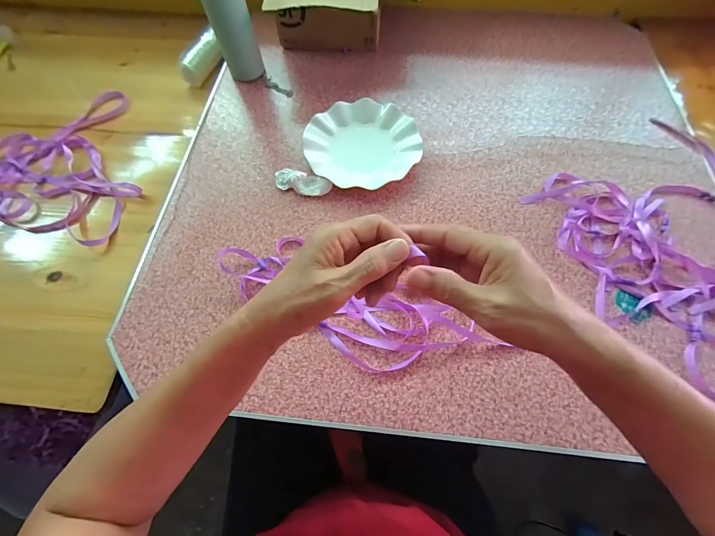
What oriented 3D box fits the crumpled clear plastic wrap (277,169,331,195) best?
[{"bbox_3d":[-0.087,-0.135,0.488,0.090,0.023,0.038,13,66,7],"label":"crumpled clear plastic wrap"}]

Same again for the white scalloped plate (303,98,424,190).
[{"bbox_3d":[0.009,-0.203,0.514,0.178,0.028,0.176,0,65,1],"label":"white scalloped plate"}]

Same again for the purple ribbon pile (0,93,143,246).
[{"bbox_3d":[-0.543,-0.159,0.540,0.301,0.029,0.317,-21,66,-8],"label":"purple ribbon pile"}]

